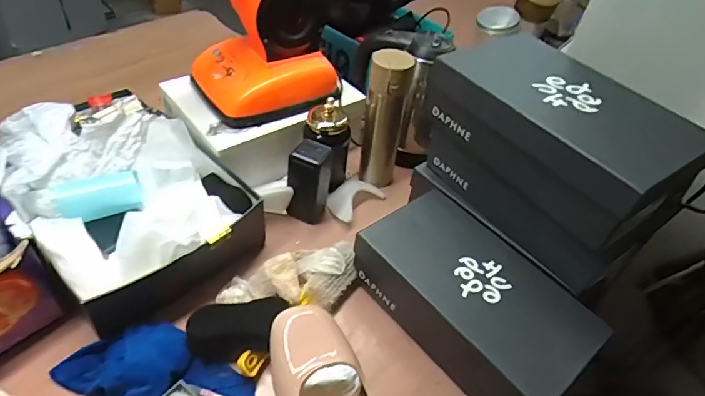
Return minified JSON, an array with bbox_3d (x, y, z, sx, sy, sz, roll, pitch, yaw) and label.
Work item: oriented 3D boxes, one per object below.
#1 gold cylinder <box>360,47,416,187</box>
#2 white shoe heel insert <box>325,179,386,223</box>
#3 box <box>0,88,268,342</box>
[{"bbox_3d":[0.053,-0.134,0.770,0.069,0.241,0.078,10,45,2],"label":"gold cylinder"},{"bbox_3d":[-0.002,-0.006,0.784,0.096,0.033,0.075,-31,56,-32],"label":"white shoe heel insert"},{"bbox_3d":[-0.337,-0.010,0.667,0.378,0.124,0.263,36,51,26],"label":"box"}]

